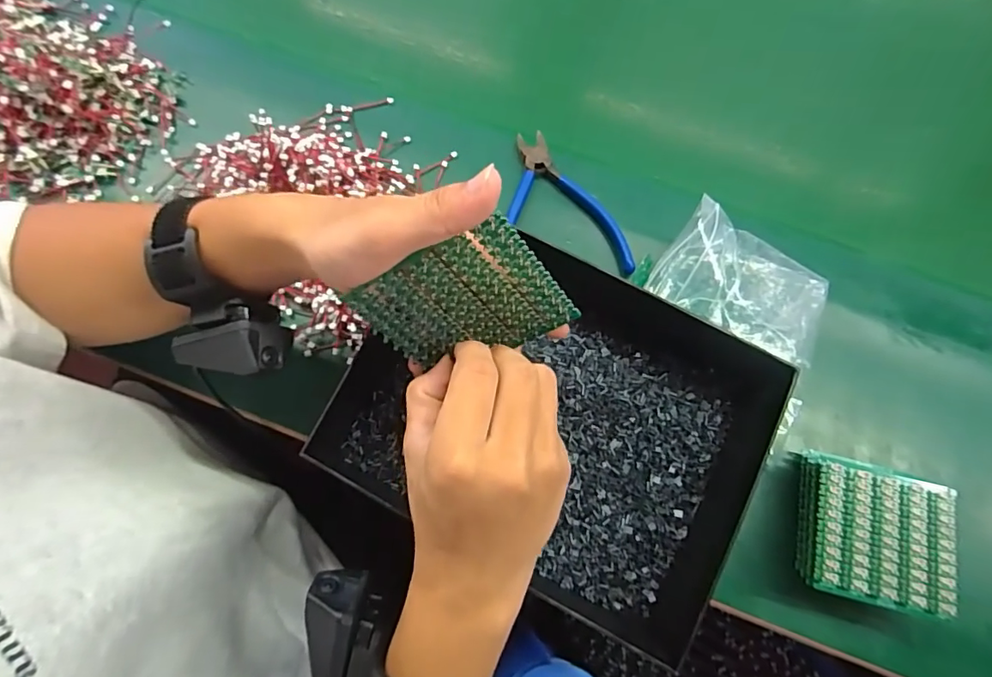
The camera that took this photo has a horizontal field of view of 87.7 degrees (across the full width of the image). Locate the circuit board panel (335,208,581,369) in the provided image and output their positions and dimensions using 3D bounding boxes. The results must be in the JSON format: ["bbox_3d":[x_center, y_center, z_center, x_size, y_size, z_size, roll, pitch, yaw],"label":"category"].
[{"bbox_3d":[-0.016,-0.015,0.254,0.088,0.075,0.004,-25,44,18],"label":"circuit board panel"}]

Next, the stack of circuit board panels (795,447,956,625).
[{"bbox_3d":[0.249,0.131,0.346,0.084,0.039,0.084,15,71,3],"label":"stack of circuit board panels"}]

